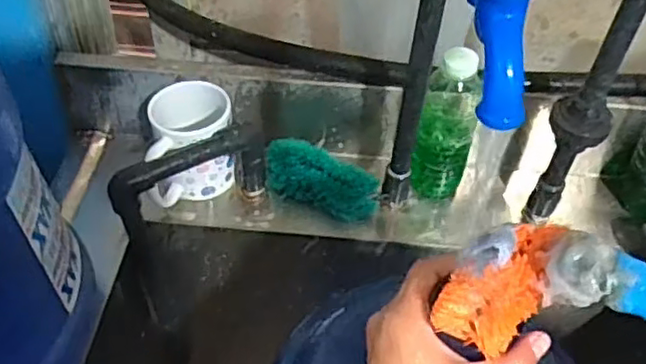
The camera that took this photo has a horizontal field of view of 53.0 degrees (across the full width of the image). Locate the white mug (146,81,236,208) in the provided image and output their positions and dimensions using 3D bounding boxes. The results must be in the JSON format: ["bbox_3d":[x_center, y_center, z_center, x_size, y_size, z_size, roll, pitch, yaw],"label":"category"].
[{"bbox_3d":[-0.133,-0.034,0.663,0.084,0.102,0.088,-3,47,-6],"label":"white mug"}]

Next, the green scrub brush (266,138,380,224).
[{"bbox_3d":[0.001,-0.001,0.682,0.124,0.055,0.050,16,48,12],"label":"green scrub brush"}]

